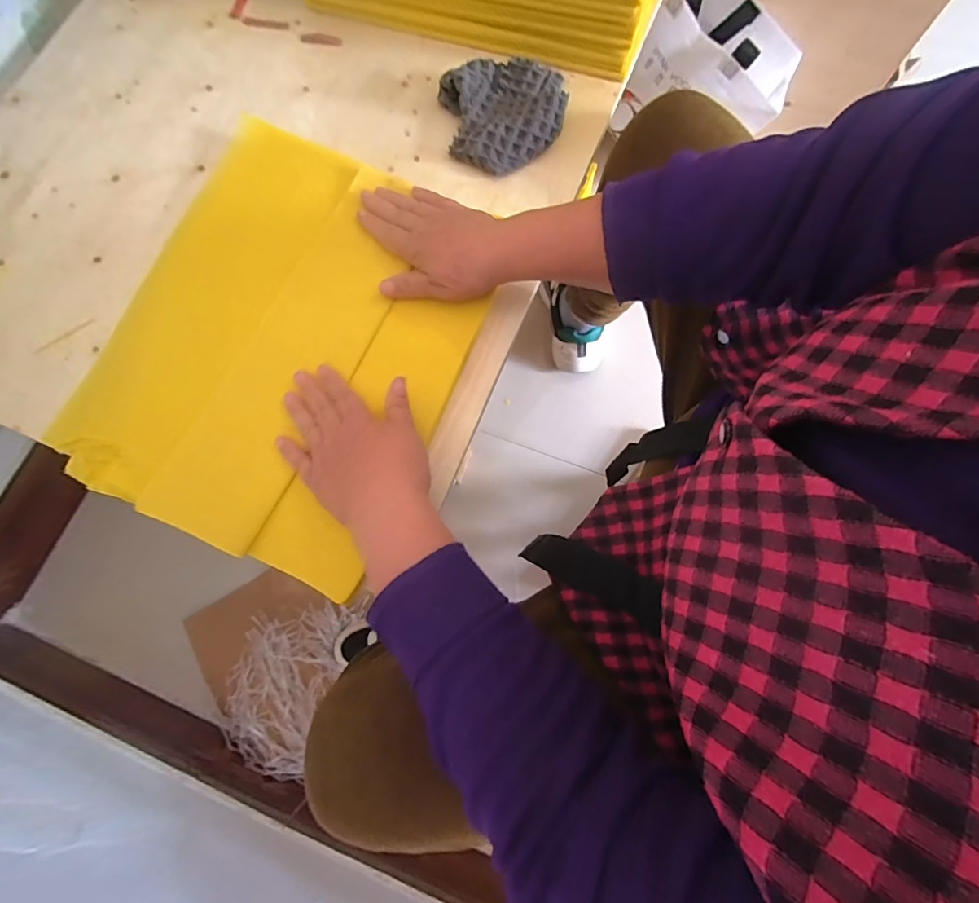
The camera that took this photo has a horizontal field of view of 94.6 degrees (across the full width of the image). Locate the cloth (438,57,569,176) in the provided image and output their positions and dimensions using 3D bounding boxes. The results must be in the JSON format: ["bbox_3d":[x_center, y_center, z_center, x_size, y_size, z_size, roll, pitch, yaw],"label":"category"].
[{"bbox_3d":[0.014,-0.330,0.438,0.114,0.029,0.114,-7,75,-1],"label":"cloth"}]

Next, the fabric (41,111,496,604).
[{"bbox_3d":[-0.174,-0.105,0.396,0.295,0.027,0.358,24,77,8],"label":"fabric"}]

